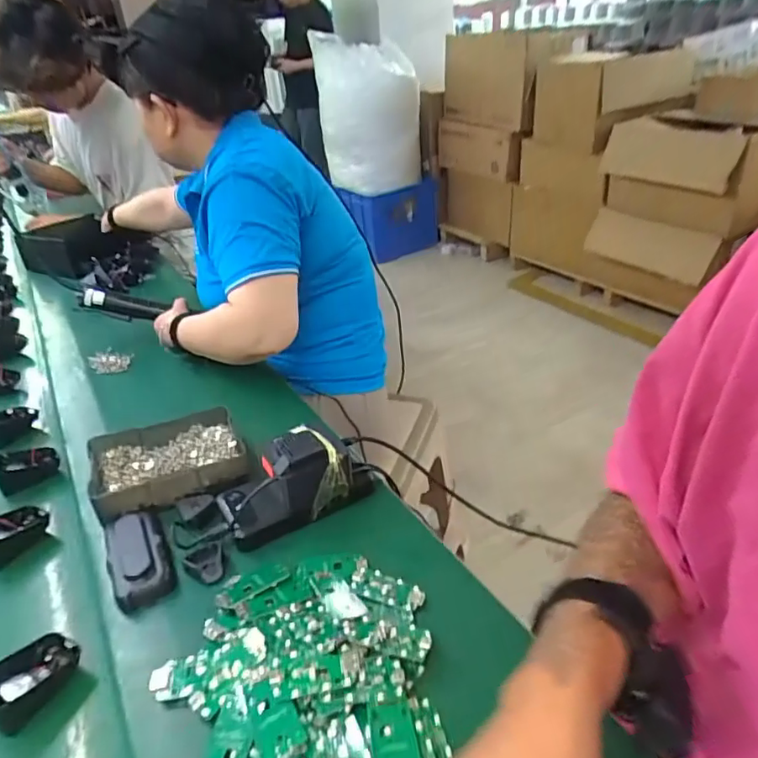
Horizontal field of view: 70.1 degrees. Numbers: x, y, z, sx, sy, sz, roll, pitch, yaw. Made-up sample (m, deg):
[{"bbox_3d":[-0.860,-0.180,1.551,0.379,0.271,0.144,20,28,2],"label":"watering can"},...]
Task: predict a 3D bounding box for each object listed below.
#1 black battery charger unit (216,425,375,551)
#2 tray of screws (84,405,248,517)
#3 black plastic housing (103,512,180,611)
[{"bbox_3d":[-0.088,0.096,0.555,0.149,0.072,0.068,-21,35,-21],"label":"black battery charger unit"},{"bbox_3d":[-0.239,0.091,0.616,0.158,0.039,0.124,-20,35,-19],"label":"tray of screws"},{"bbox_3d":[-0.230,0.164,0.515,0.050,0.031,0.107,-22,35,-22],"label":"black plastic housing"}]

